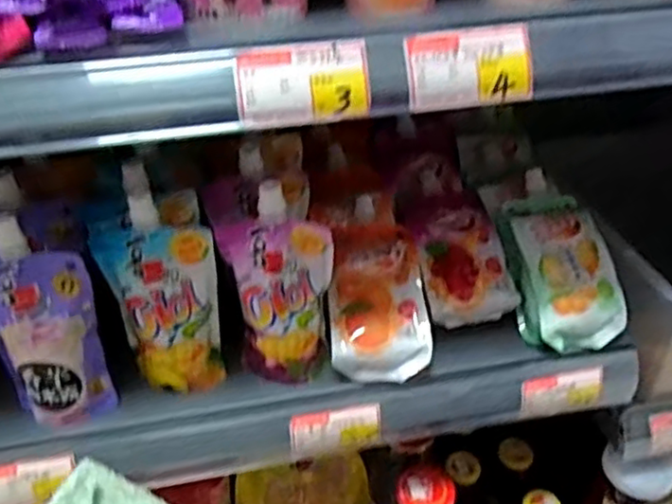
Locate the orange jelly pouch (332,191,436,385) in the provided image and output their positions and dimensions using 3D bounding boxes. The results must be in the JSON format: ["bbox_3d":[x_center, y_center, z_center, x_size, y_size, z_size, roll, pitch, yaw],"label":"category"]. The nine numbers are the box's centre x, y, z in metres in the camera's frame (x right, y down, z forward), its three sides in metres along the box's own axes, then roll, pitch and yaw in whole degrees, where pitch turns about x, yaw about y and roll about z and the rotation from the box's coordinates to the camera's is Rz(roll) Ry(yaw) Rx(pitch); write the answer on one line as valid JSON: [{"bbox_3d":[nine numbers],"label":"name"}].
[{"bbox_3d":[0.035,0.028,0.556,0.077,0.033,0.155,-2,61,-1],"label":"orange jelly pouch"}]

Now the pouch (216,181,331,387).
[{"bbox_3d":[-0.043,0.030,0.497,0.077,0.168,0.032,-4,36,-4],"label":"pouch"}]

